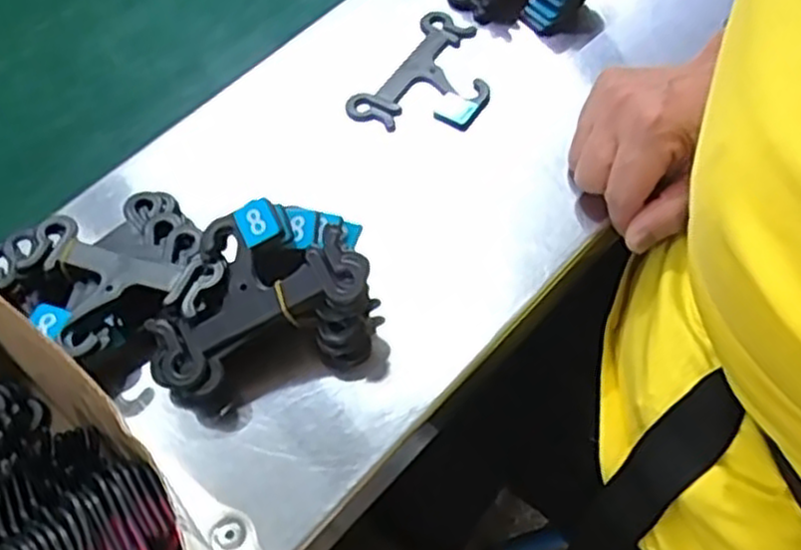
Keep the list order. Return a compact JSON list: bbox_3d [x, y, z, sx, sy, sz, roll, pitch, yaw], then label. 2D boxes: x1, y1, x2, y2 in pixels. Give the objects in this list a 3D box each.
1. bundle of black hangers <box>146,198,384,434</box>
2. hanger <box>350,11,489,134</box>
[{"bbox_3d":[-0.069,0.013,0.385,0.113,0.043,0.091,-21,62,-10],"label":"bundle of black hangers"},{"bbox_3d":[0.024,-0.123,0.484,0.071,0.006,0.102,30,65,17],"label":"hanger"}]

